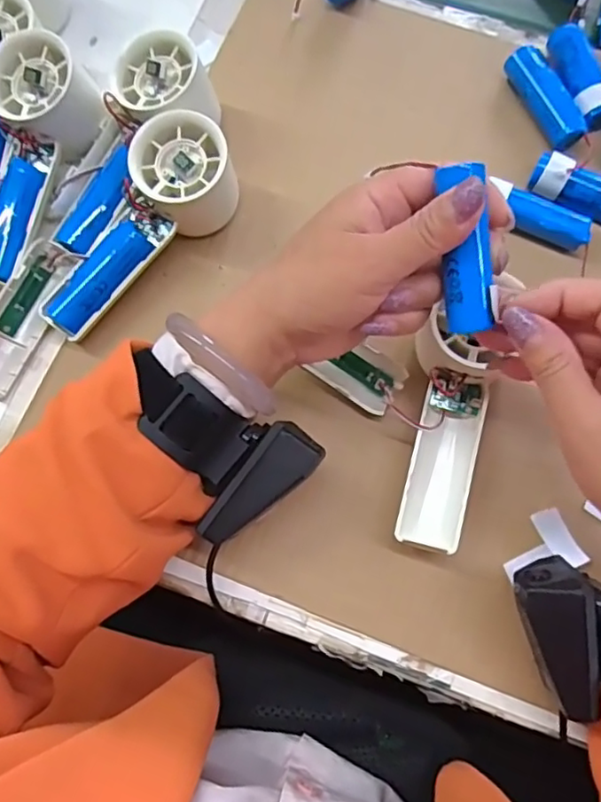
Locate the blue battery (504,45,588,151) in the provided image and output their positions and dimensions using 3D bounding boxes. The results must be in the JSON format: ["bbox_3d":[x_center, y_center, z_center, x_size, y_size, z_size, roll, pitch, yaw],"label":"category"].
[{"bbox_3d":[0.165,-0.203,0.407,0.023,0.023,0.075,-23,75,-8],"label":"blue battery"}]

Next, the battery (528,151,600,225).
[{"bbox_3d":[0.182,-0.131,0.382,0.072,0.026,0.023,29,75,8],"label":"battery"}]

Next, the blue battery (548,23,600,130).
[{"bbox_3d":[0.187,-0.222,0.405,0.025,0.018,0.076,-15,74,-5],"label":"blue battery"}]

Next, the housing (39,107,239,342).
[{"bbox_3d":[-0.098,-0.102,0.364,0.055,0.056,0.149,39,76,10],"label":"housing"}]

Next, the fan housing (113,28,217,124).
[{"bbox_3d":[-0.085,-0.195,0.388,0.058,0.059,0.051,0,73,-1],"label":"fan housing"}]

